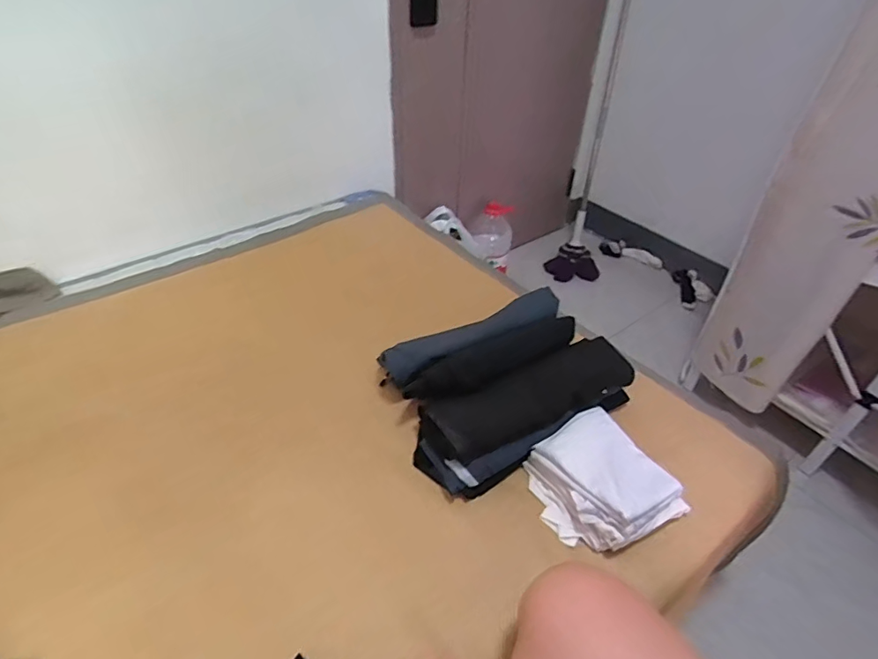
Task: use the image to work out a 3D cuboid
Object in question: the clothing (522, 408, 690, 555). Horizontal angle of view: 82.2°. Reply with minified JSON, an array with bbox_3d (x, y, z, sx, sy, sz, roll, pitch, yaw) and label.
[{"bbox_3d":[0.231,0.218,0.728,0.170,0.074,0.176,-19,45,-23],"label":"clothing"}]

